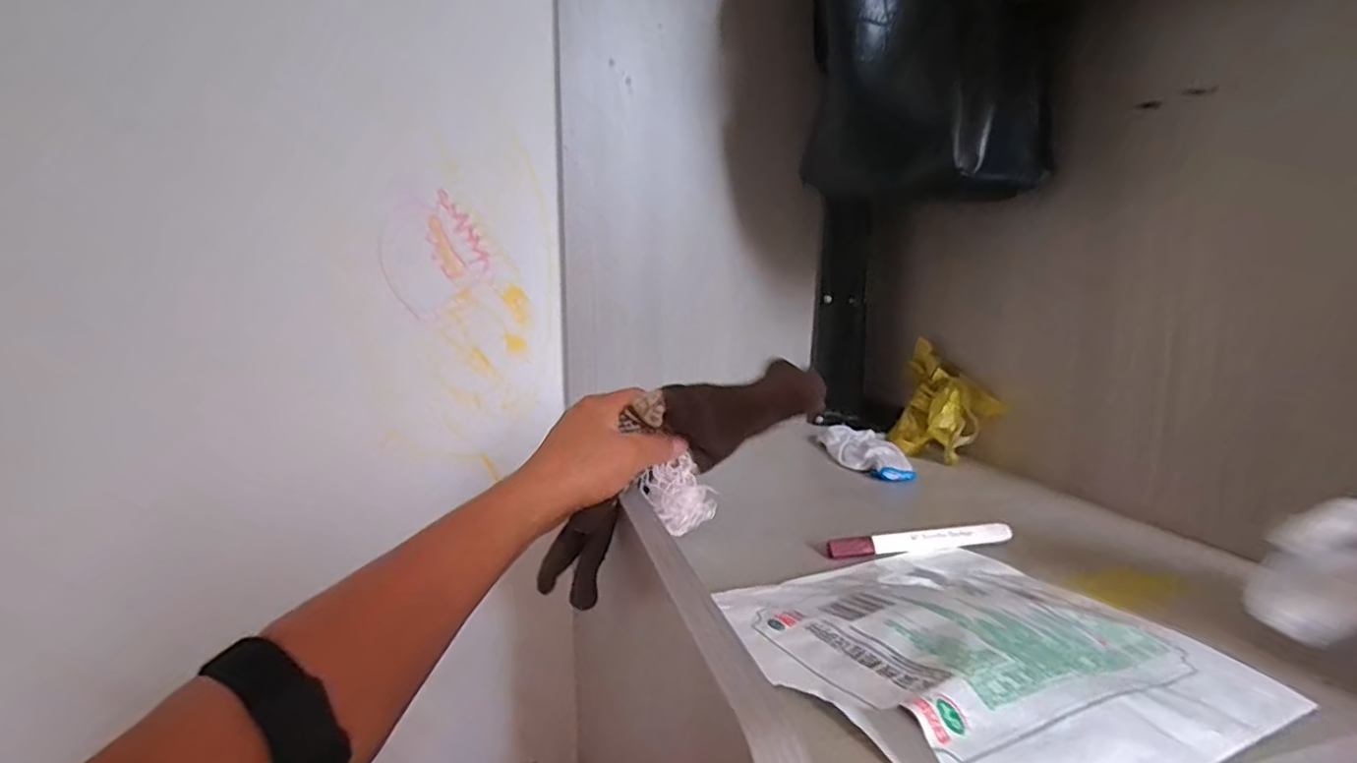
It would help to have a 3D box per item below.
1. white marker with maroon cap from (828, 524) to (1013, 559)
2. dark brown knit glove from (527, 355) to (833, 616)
[{"bbox_3d":[0.159,0.104,0.413,0.123,0.010,0.013,-3,11,-10],"label":"white marker with maroon cap"},{"bbox_3d":[-0.013,0.062,0.422,0.235,0.072,0.051,-43,10,5],"label":"dark brown knit glove"}]

